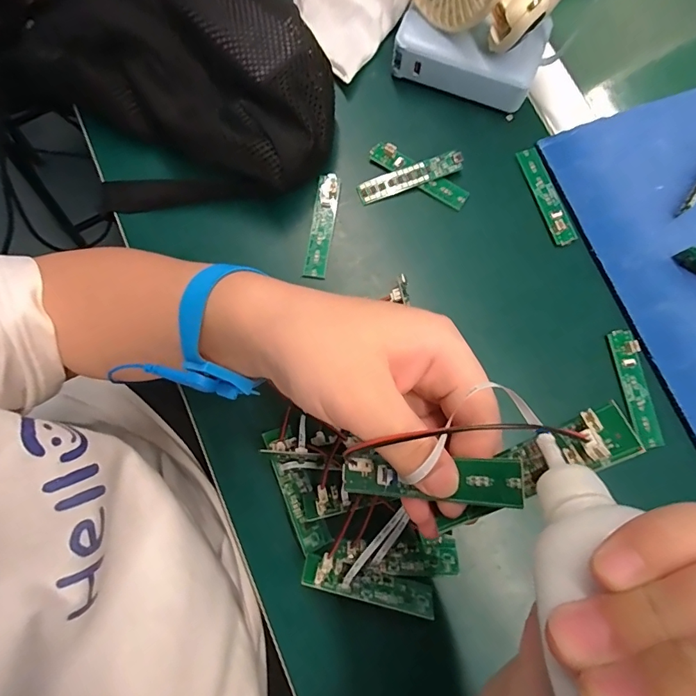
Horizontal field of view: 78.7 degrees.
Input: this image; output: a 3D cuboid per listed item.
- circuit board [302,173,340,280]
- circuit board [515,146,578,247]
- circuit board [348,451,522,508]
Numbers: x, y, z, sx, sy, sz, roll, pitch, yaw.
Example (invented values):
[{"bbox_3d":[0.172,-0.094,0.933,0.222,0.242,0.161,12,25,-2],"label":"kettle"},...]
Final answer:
[{"bbox_3d":[-0.020,-0.098,0.332,0.018,0.006,0.083,9,79,1],"label":"circuit board"},{"bbox_3d":[0.157,-0.120,0.335,0.017,0.007,0.085,-18,80,-4],"label":"circuit board"},{"bbox_3d":[0.030,0.055,0.178,0.082,0.010,0.018,-11,76,37],"label":"circuit board"}]

